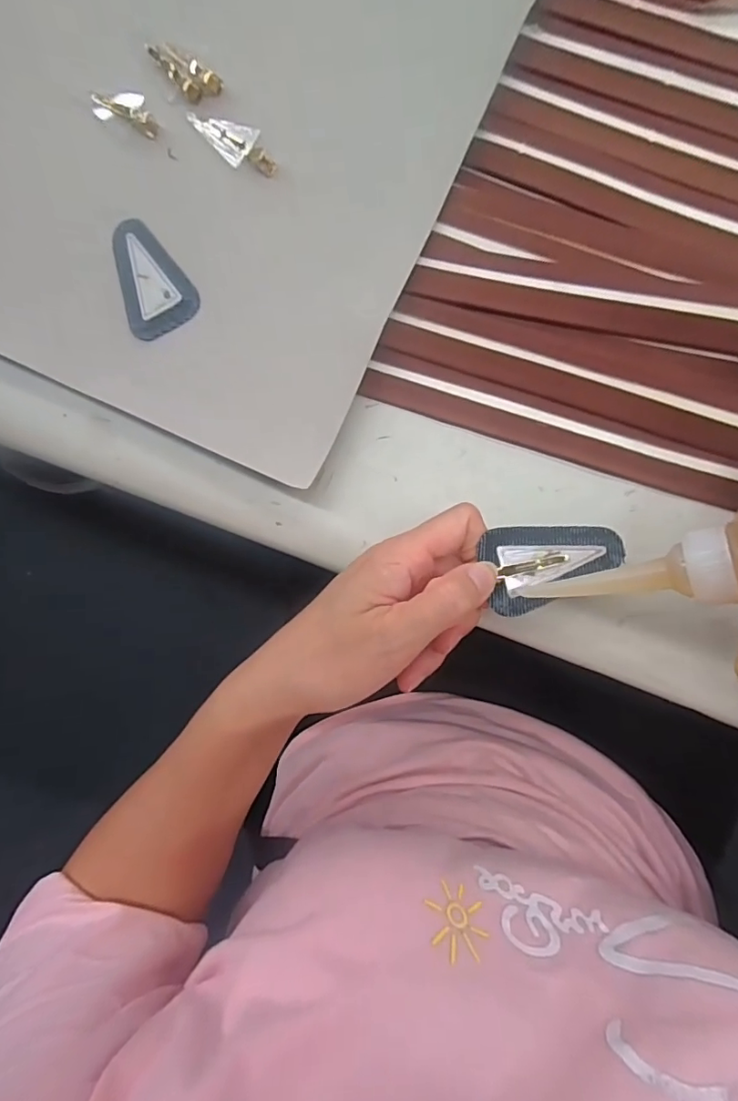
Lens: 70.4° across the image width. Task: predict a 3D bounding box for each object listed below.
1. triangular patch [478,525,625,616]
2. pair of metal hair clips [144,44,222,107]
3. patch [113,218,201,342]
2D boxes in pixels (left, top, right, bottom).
[{"bbox_3d":[0.088,0.007,0.247,0.063,0.008,0.040,-6,88,7],"label":"triangular patch"},{"bbox_3d":[-0.104,-0.268,0.290,0.019,0.009,0.047,-45,84,4],"label":"pair of metal hair clips"},{"bbox_3d":[-0.124,-0.156,0.297,0.040,0.005,0.066,-25,85,6],"label":"patch"}]

